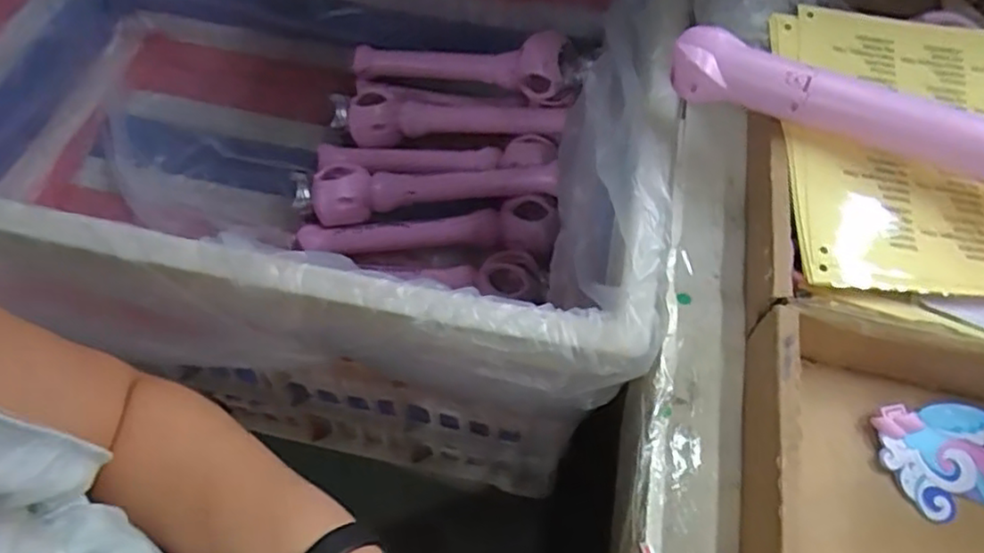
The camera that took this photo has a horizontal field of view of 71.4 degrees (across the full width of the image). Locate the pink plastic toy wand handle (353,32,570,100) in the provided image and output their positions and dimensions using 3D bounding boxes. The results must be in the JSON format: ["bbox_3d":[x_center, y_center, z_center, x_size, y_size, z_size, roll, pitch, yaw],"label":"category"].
[{"bbox_3d":[-0.052,-0.291,0.946,0.328,0.078,0.055,7,56,20],"label":"pink plastic toy wand handle"}]

